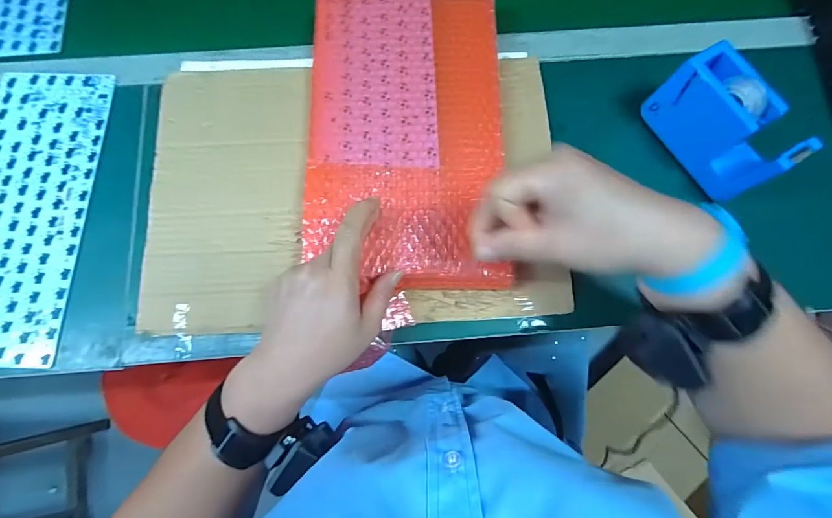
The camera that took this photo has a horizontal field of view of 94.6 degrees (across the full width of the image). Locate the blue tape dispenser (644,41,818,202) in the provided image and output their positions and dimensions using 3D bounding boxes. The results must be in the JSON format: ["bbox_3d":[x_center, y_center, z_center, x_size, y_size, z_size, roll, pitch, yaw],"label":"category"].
[{"bbox_3d":[0.292,-0.127,0.371,0.047,0.081,0.126,-31,78,-6],"label":"blue tape dispenser"}]

